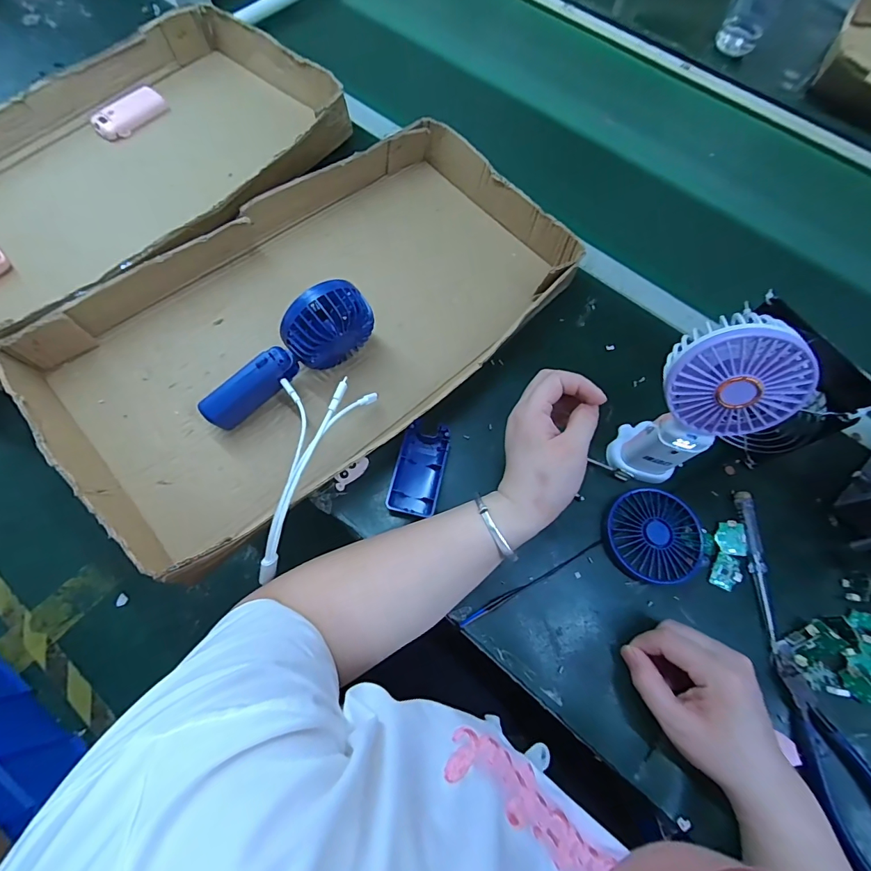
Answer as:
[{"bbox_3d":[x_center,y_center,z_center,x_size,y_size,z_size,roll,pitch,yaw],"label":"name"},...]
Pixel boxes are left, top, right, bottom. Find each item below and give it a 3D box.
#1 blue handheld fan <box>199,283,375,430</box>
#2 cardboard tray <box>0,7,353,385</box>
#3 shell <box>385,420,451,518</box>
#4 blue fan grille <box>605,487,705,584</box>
[{"bbox_3d":[-0.141,-0.075,0.427,0.181,0.084,0.050,-39,75,-2],"label":"blue handheld fan"},{"bbox_3d":[-0.368,-0.317,0.515,0.341,0.062,0.522,39,72,12],"label":"cardboard tray"},{"bbox_3d":[-0.014,0.032,0.423,0.045,0.015,0.091,13,69,3],"label":"shell"},{"bbox_3d":[0.206,0.094,0.409,0.086,0.014,0.085,1,69,-2],"label":"blue fan grille"}]

